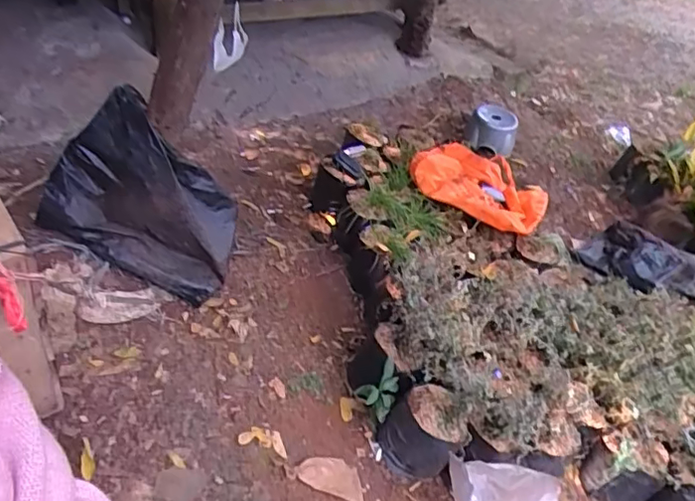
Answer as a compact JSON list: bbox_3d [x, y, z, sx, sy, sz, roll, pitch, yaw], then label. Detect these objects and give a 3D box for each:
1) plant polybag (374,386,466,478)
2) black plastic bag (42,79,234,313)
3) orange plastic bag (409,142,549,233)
[{"bbox_3d":[0.164,0.389,1.217,0.149,0.160,0.146,4,38,-3],"label":"plant polybag"},{"bbox_3d":[-0.429,-0.112,1.173,0.351,0.364,0.180,13,38,9],"label":"black plastic bag"},{"bbox_3d":[0.417,-0.202,1.850,0.425,0.130,0.410,26,42,24],"label":"orange plastic bag"}]

